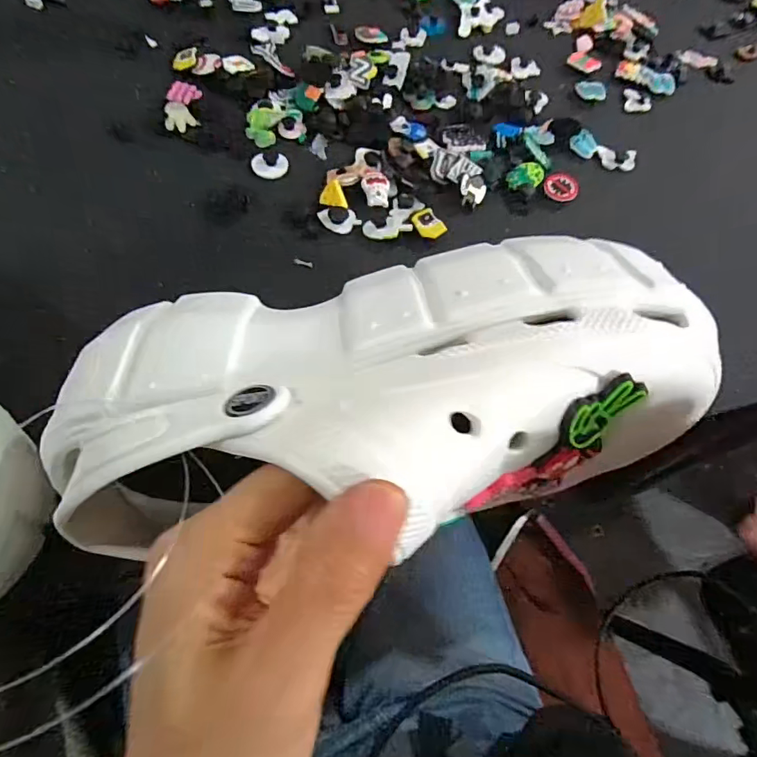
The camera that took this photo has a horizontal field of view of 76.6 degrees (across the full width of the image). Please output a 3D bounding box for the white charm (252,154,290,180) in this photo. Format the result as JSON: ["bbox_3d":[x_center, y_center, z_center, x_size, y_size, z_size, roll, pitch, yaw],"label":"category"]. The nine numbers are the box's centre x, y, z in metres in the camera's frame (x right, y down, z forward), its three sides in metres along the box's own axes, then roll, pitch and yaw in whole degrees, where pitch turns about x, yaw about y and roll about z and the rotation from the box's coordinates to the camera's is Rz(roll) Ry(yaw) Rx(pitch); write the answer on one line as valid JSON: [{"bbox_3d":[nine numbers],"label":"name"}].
[{"bbox_3d":[-0.080,-0.156,0.353,0.026,0.007,0.019,-2,62,-6],"label":"white charm"}]

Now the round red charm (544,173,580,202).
[{"bbox_3d":[0.138,-0.144,0.363,0.025,0.004,0.022,-5,81,-1],"label":"round red charm"}]

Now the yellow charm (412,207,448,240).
[{"bbox_3d":[0.035,-0.108,0.332,0.020,0.004,0.025,-18,66,-15],"label":"yellow charm"}]

